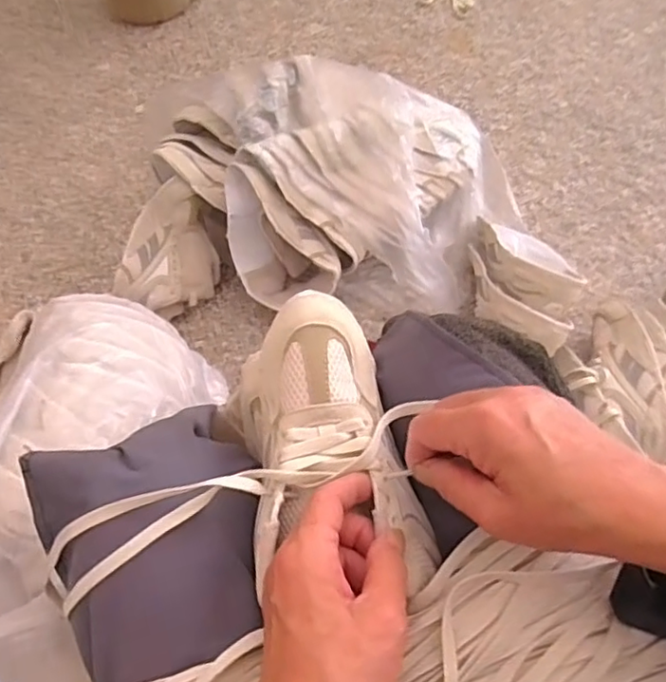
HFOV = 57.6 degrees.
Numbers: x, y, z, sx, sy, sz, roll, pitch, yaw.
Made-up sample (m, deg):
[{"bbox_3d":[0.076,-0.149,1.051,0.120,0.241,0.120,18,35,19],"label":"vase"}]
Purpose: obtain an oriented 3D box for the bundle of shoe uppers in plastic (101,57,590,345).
[{"bbox_3d":[0.033,-0.205,0.882,0.612,0.215,0.368,8,67,6],"label":"bundle of shoe uppers in plastic"}]

